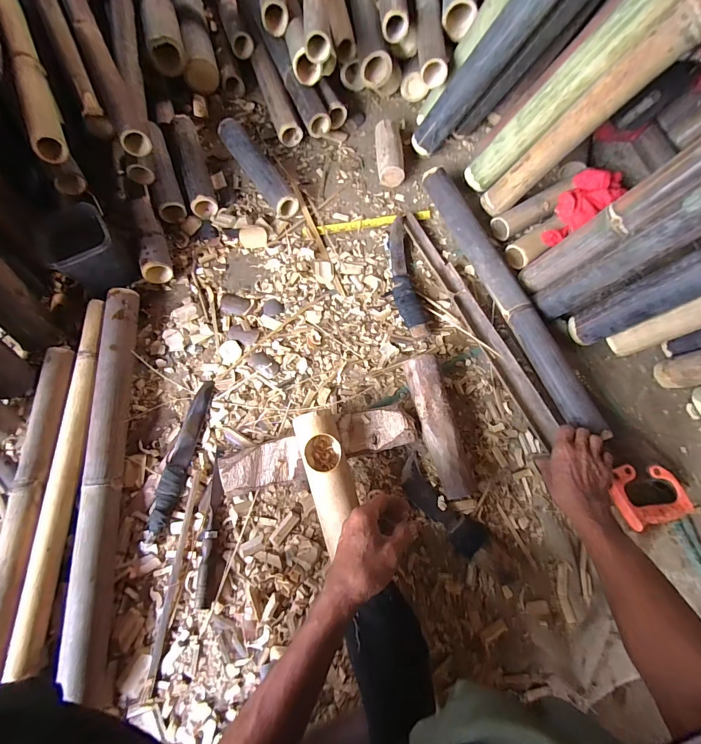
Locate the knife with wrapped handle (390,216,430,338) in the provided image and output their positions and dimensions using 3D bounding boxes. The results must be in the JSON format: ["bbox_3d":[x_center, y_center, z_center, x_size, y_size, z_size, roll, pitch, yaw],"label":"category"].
[{"bbox_3d":[0.112,-0.201,0.743,0.054,0.027,0.280,-10,73,-5],"label":"knife with wrapped handle"}]

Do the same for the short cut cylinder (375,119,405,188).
[{"bbox_3d":[0.091,-0.519,0.834,0.058,0.058,0.163,-4,72,-3],"label":"short cut cylinder"}]

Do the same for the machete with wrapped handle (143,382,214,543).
[{"bbox_3d":[-0.293,0.142,0.605,0.040,0.020,0.269,9,72,1],"label":"machete with wrapped handle"}]

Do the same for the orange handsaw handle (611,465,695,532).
[{"bbox_3d":[0.524,0.213,0.620,0.118,0.030,0.103,-16,73,-7],"label":"orange handsaw handle"}]

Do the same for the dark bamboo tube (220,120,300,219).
[{"bbox_3d":[-0.214,-0.467,0.805,0.054,0.068,0.273,-35,76,-12],"label":"dark bamboo tube"}]

